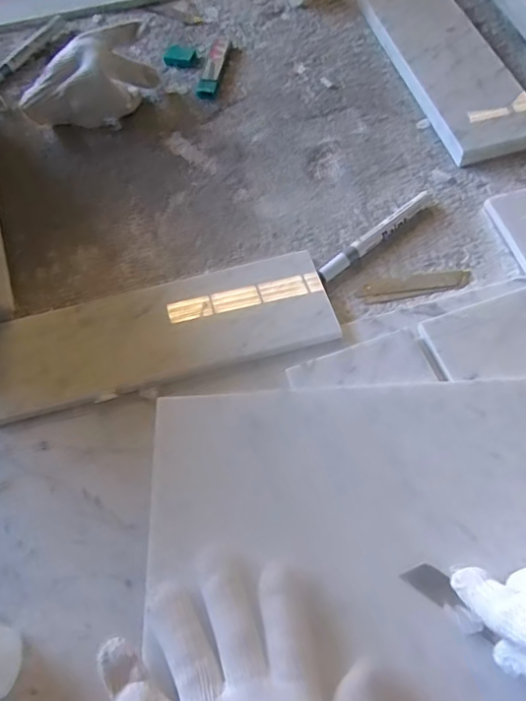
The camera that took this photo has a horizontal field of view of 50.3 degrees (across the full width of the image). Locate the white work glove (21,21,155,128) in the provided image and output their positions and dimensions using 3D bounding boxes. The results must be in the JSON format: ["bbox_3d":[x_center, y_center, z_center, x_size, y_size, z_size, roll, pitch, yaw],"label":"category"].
[{"bbox_3d":[-0.192,-0.297,0.621,0.154,0.075,0.065,-24,63,-11],"label":"white work glove"}]

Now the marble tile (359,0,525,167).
[{"bbox_3d":[0.209,-0.335,0.642,0.102,0.018,0.298,-18,64,-2],"label":"marble tile"}]

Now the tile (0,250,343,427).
[{"bbox_3d":[-0.088,-0.019,0.490,0.292,0.015,0.106,-14,62,-7],"label":"tile"}]

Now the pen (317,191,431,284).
[{"bbox_3d":[0.109,-0.112,0.541,0.145,0.019,0.018,-37,67,-18],"label":"pen"}]

